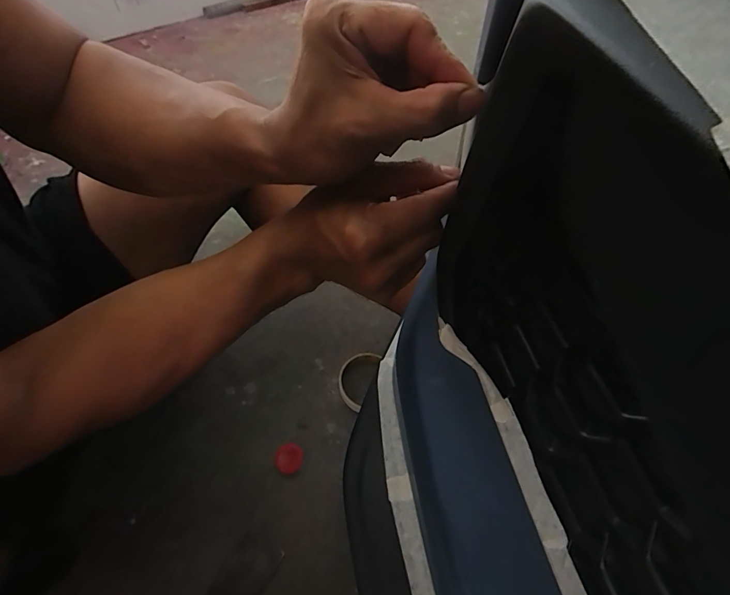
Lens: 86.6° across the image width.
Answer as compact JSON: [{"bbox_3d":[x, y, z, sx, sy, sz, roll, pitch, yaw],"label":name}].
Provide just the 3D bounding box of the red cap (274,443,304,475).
[{"bbox_3d":[-0.093,0.198,0.475,0.033,0.014,0.033,1,53,-1],"label":"red cap"}]

